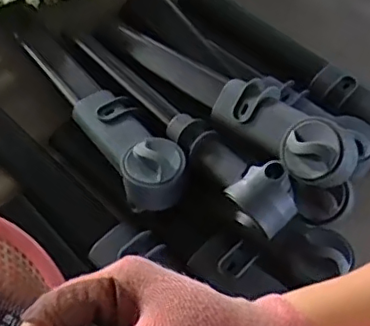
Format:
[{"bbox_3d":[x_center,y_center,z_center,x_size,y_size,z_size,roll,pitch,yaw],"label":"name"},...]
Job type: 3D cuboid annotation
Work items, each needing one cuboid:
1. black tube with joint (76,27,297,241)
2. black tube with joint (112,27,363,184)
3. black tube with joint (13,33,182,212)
[{"bbox_3d":[-0.019,-0.055,0.667,0.058,0.049,0.381,-32,53,-20],"label":"black tube with joint"},{"bbox_3d":[0.039,-0.083,0.669,0.069,0.067,0.360,-36,50,-22],"label":"black tube with joint"},{"bbox_3d":[-0.105,-0.071,0.691,0.070,0.046,0.352,-30,52,-16],"label":"black tube with joint"}]

